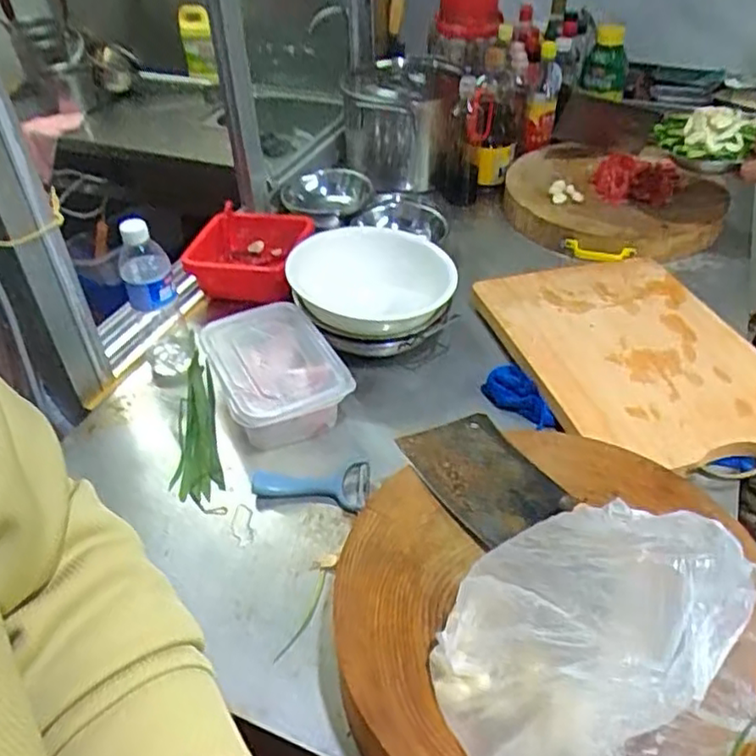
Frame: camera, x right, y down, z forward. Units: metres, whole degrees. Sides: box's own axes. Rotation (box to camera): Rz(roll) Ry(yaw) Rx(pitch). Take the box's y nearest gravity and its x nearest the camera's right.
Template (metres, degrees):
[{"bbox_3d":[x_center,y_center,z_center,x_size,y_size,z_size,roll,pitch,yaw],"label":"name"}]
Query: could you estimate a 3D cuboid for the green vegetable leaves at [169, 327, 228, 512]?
[{"bbox_3d":[-0.235,0.058,0.865,0.057,0.034,0.269,-11,42,-9],"label":"green vegetable leaves"}]

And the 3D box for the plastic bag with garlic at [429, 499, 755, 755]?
[{"bbox_3d":[0.165,0.184,0.464,0.245,0.162,0.183,19,46,23],"label":"plastic bag with garlic"}]

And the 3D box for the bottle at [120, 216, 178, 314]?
[{"bbox_3d":[-0.294,-0.144,0.853,0.062,0.110,0.061,-16,43,-17],"label":"bottle"}]

